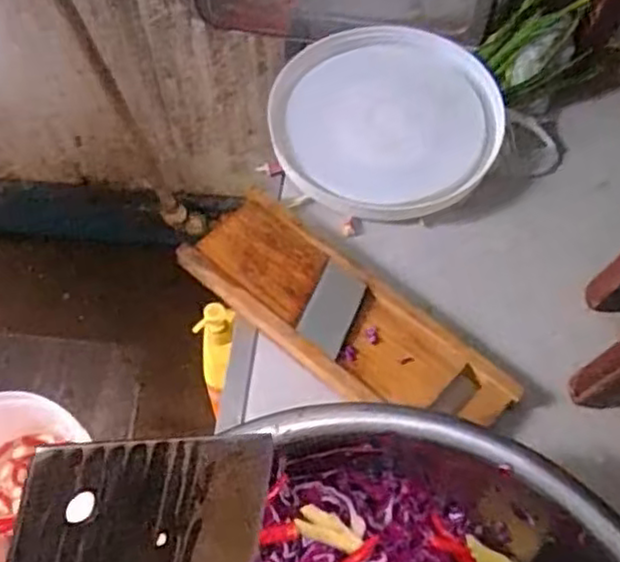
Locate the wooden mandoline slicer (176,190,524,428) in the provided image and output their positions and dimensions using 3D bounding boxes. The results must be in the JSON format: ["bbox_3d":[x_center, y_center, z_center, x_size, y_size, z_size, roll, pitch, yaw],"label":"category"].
[{"bbox_3d":[0.026,0.031,0.596,0.292,0.031,0.103,36,65,22],"label":"wooden mandoline slicer"}]

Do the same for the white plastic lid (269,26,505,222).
[{"bbox_3d":[0.077,-0.163,0.706,0.222,0.030,0.213,0,73,0],"label":"white plastic lid"}]

